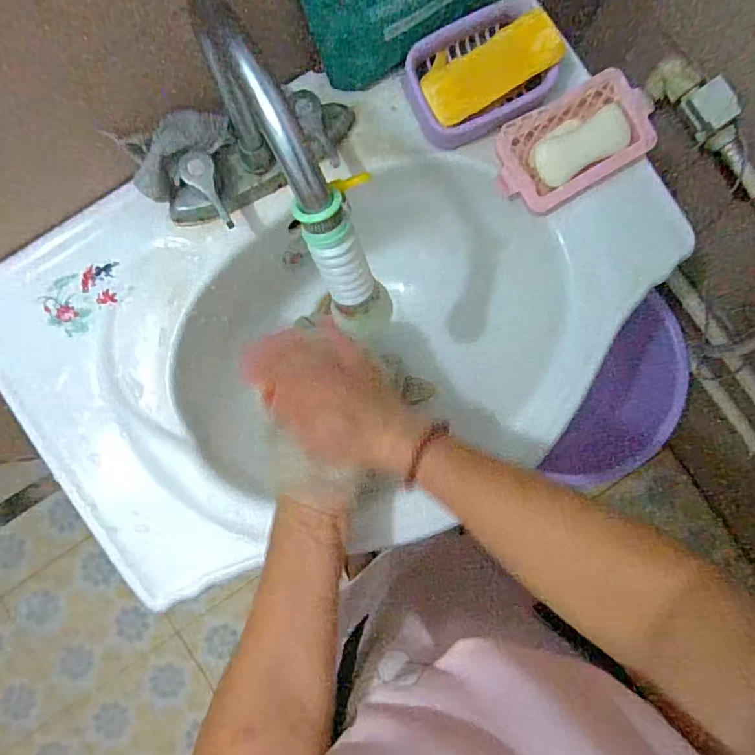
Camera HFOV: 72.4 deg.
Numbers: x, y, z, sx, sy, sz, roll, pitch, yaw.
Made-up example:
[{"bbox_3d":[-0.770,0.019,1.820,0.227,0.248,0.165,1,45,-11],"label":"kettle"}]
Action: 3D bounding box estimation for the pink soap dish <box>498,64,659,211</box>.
[{"bbox_3d":[0.175,-0.211,0.468,0.131,0.033,0.080,-29,85,-3],"label":"pink soap dish"}]

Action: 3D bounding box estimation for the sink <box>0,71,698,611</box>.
[{"bbox_3d":[-0.025,-0.052,0.526,0.608,0.165,0.343,-22,85,-2],"label":"sink"}]

